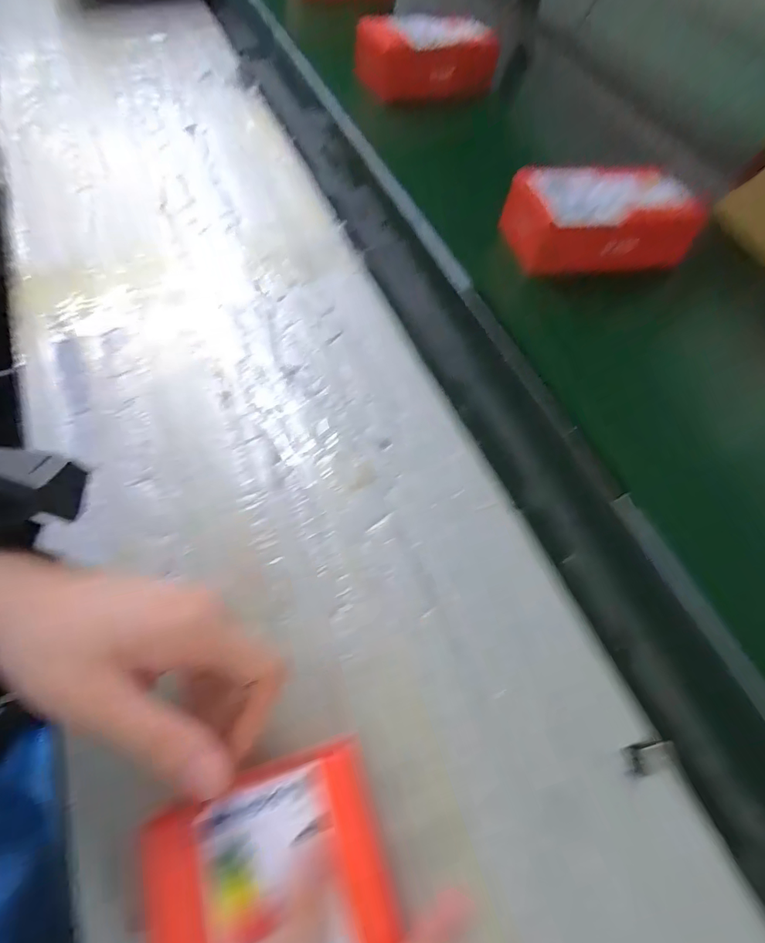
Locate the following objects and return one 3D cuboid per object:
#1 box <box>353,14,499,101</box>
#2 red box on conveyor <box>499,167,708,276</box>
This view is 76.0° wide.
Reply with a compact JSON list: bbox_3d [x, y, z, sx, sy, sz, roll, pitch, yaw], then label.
[{"bbox_3d":[0.061,-0.586,0.694,0.218,0.093,0.058,-17,63,-12],"label":"box"},{"bbox_3d":[0.221,-0.264,0.513,0.192,0.064,0.086,-6,61,-6],"label":"red box on conveyor"}]

